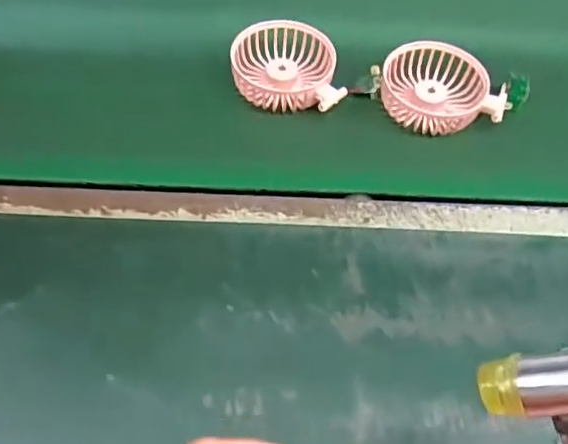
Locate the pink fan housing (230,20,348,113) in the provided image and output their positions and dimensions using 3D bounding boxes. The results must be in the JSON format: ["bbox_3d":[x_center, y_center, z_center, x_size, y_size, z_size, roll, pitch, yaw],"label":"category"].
[{"bbox_3d":[0.001,-0.132,0.505,0.089,0.028,0.089,-1,58,-5],"label":"pink fan housing"}]

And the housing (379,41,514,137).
[{"bbox_3d":[0.136,-0.117,0.507,0.103,0.029,0.084,4,58,-1],"label":"housing"}]

